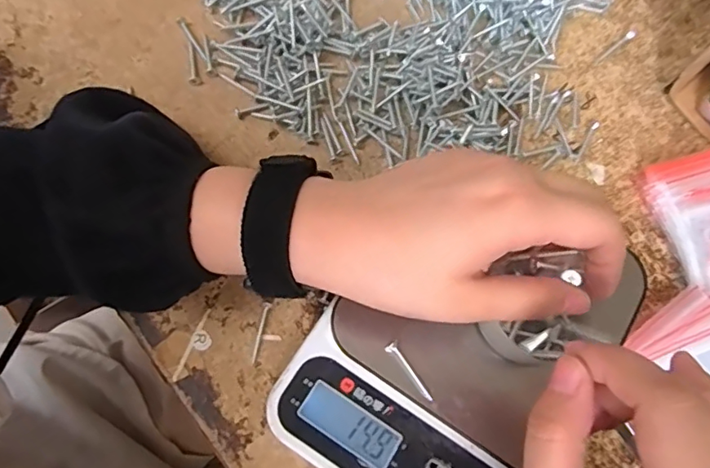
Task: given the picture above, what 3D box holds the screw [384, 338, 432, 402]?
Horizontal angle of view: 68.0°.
[{"bbox_3d":[0.027,0.070,0.265,0.008,0.006,0.035,-31,78,-13],"label":"screw"}]

